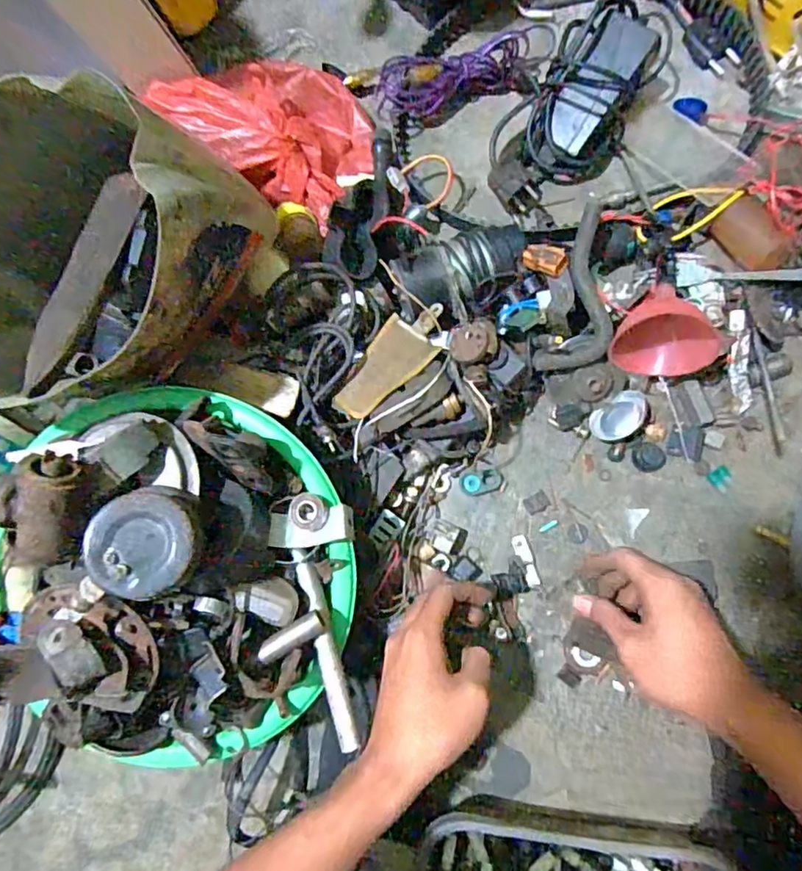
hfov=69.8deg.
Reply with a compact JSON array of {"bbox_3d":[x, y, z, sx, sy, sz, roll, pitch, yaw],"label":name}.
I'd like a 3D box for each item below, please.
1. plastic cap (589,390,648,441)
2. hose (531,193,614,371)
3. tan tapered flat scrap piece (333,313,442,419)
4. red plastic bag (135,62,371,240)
[{"bbox_3d":[0.193,-0.016,0.507,0.050,0.014,0.034,-36,81,1],"label":"plastic cap"},{"bbox_3d":[0.157,-0.117,0.484,0.053,0.054,0.141,18,86,8],"label":"hose"},{"bbox_3d":[-0.016,-0.054,0.481,0.051,0.012,0.088,40,89,9],"label":"tan tapered flat scrap piece"},{"bbox_3d":[-0.109,-0.285,0.526,0.159,0.110,0.141,29,87,8],"label":"red plastic bag"}]

